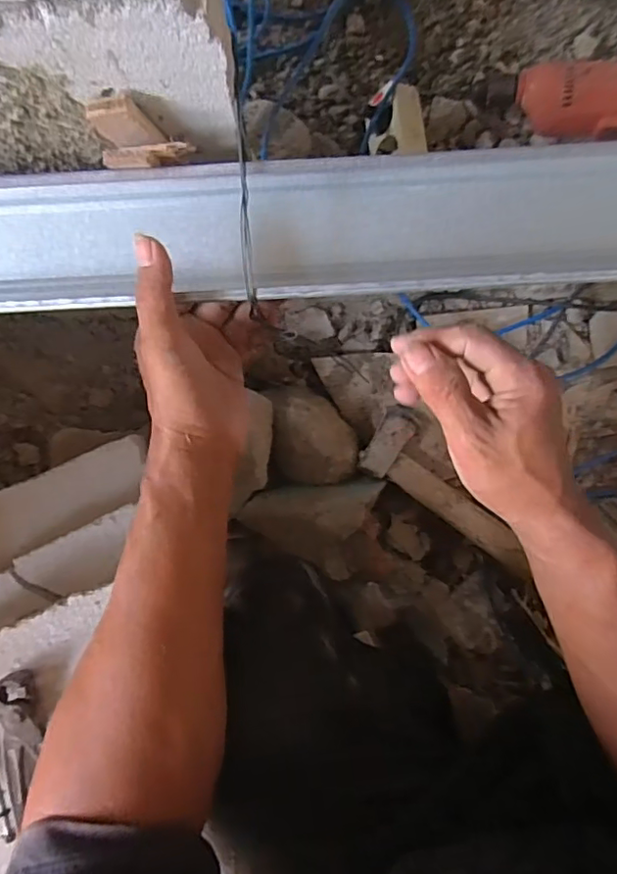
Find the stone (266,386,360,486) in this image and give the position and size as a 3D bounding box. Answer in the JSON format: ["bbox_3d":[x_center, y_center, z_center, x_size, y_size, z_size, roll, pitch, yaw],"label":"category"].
[{"bbox_3d":[0.006,-0.002,0.659,0.102,0.052,0.115,-1,87,0],"label":"stone"}]

